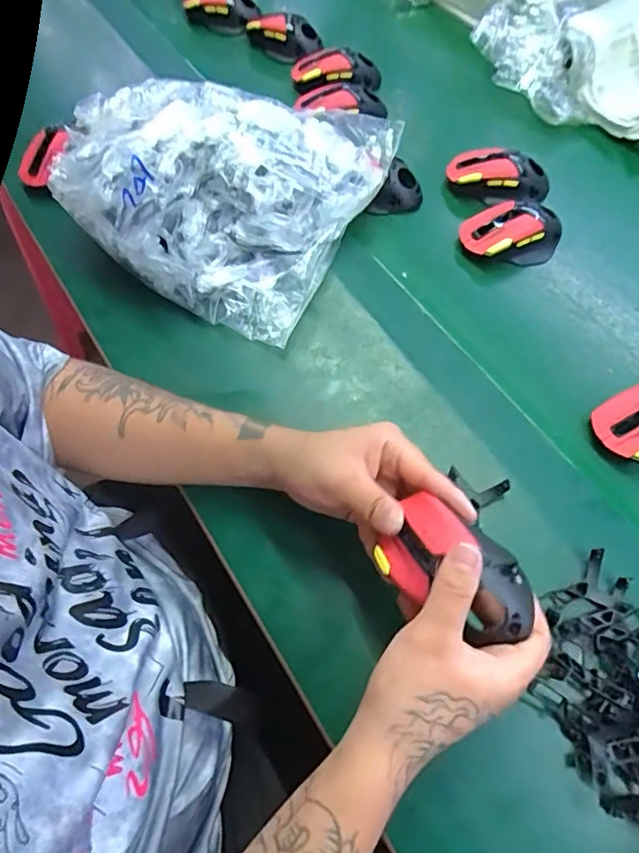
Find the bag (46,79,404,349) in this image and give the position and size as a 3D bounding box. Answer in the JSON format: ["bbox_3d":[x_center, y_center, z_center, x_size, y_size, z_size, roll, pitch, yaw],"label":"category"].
[{"bbox_3d":[-0.108,-0.263,0.597,0.292,0.129,0.268,24,65,12],"label":"bag"}]

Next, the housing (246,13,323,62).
[{"bbox_3d":[-0.052,-0.553,0.784,0.111,0.055,0.031,16,40,7],"label":"housing"}]

